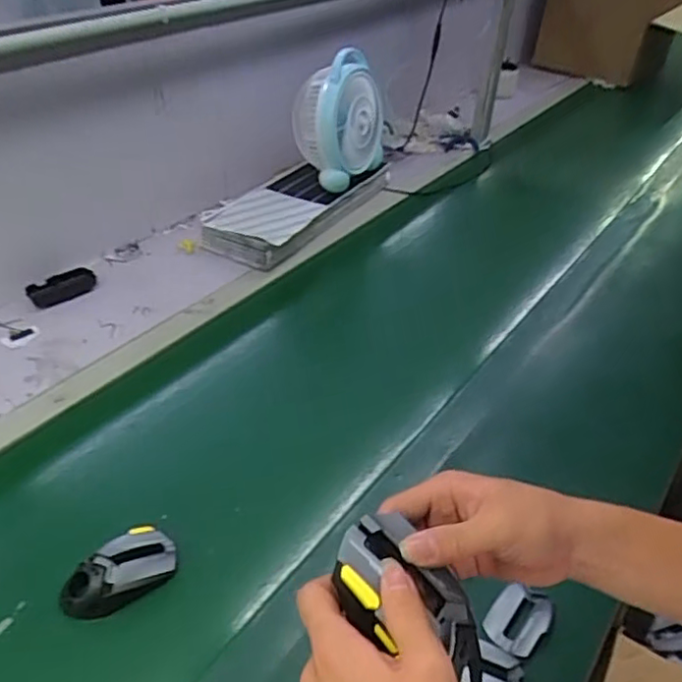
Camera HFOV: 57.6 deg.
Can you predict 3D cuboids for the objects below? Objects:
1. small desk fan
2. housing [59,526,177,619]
[{"bbox_3d":[0.003,-0.464,1.298,0.144,0.240,0.220,15,41,13],"label":"small desk fan"},{"bbox_3d":[-0.236,0.246,0.661,0.118,0.036,0.060,-19,46,-26],"label":"housing"}]

